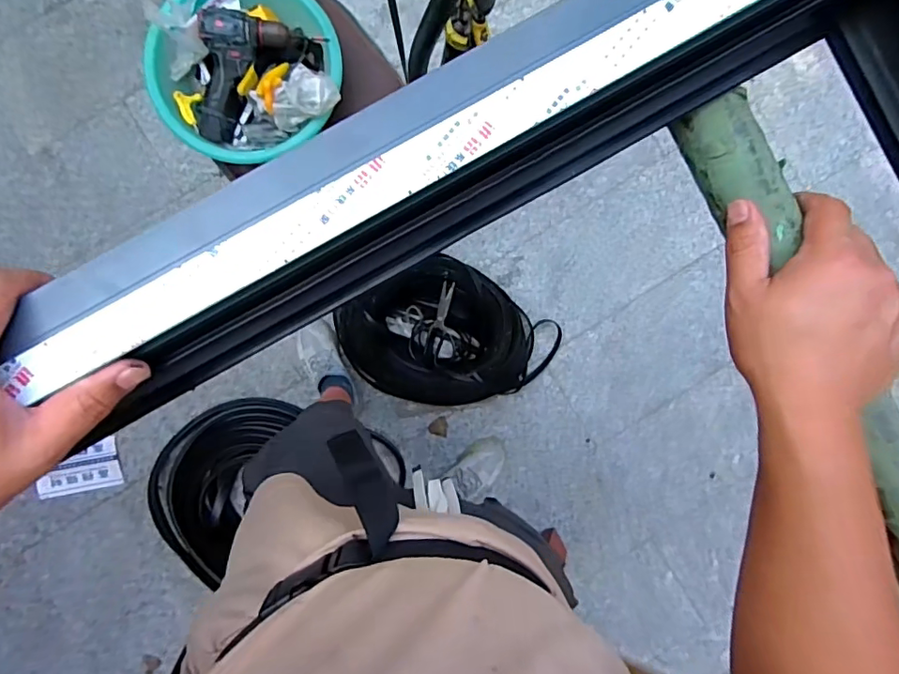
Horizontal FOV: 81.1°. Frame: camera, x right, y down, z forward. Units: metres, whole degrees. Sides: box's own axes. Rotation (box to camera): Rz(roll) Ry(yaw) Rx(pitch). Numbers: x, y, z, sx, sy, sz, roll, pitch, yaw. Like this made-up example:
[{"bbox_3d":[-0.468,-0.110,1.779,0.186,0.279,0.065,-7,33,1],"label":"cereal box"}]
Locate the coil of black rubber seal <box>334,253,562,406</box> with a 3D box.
[{"bbox_3d":[-0.004,-0.003,1.337,0.572,0.130,0.360,17,87,-3],"label":"coil of black rubber seal"}]

